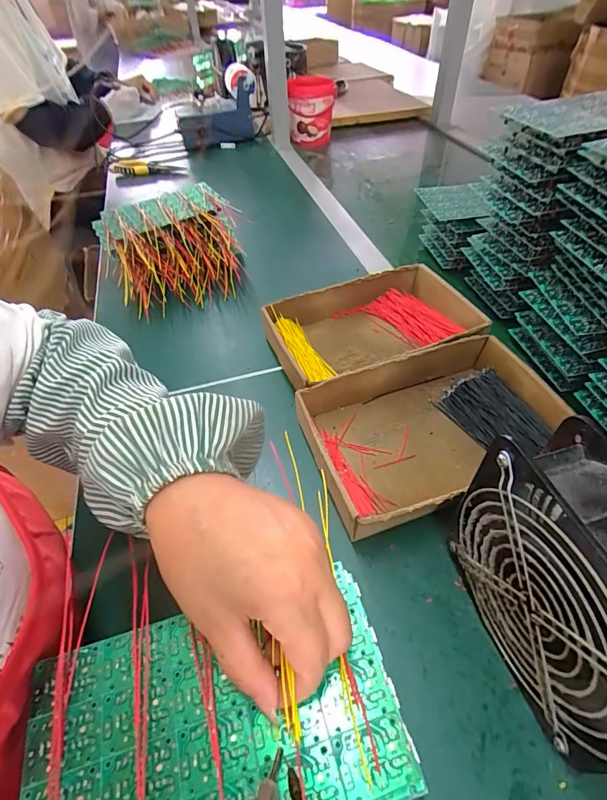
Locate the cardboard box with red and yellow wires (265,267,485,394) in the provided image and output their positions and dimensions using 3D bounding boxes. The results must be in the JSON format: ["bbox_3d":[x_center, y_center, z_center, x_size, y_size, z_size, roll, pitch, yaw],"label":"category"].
[{"bbox_3d":[0.079,-0.087,0.487,0.232,0.043,0.154,-18,51,-15],"label":"cardboard box with red and yellow wires"}]

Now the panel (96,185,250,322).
[{"bbox_3d":[-0.193,-0.228,0.605,0.185,0.076,0.220,-22,52,-18],"label":"panel"}]

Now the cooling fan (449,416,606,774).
[{"bbox_3d":[0.155,0.115,0.239,0.055,0.152,0.145,-11,49,-9],"label":"cooling fan"}]

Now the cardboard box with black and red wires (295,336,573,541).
[{"bbox_3d":[0.122,0.025,0.390,0.232,0.045,0.150,-17,50,-14],"label":"cardboard box with black and red wires"}]

